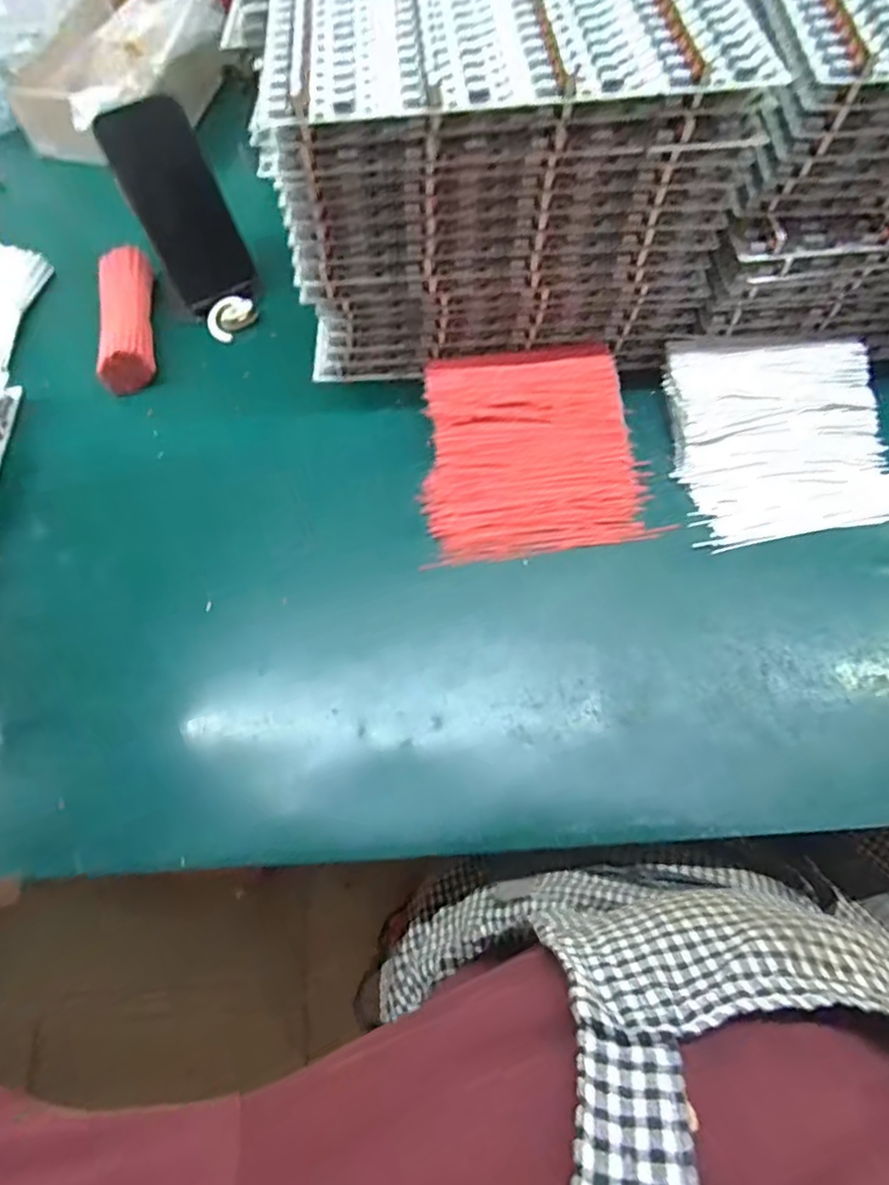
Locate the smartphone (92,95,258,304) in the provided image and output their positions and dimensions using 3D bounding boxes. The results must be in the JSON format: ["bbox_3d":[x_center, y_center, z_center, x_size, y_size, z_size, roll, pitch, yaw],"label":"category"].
[{"bbox_3d":[-0.226,-0.334,0.537,0.072,0.141,0.007,-30,38,-11],"label":"smartphone"}]

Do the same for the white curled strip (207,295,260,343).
[{"bbox_3d":[-0.195,-0.251,0.571,0.045,0.013,0.038,-42,69,-16],"label":"white curled strip"}]

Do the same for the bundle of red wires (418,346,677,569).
[{"bbox_3d":[0.067,-0.111,0.478,0.163,0.038,0.169,-5,64,0],"label":"bundle of red wires"}]

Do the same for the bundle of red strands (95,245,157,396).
[{"bbox_3d":[-0.284,-0.246,0.559,0.045,0.033,0.156,-13,64,-4],"label":"bundle of red strands"}]

